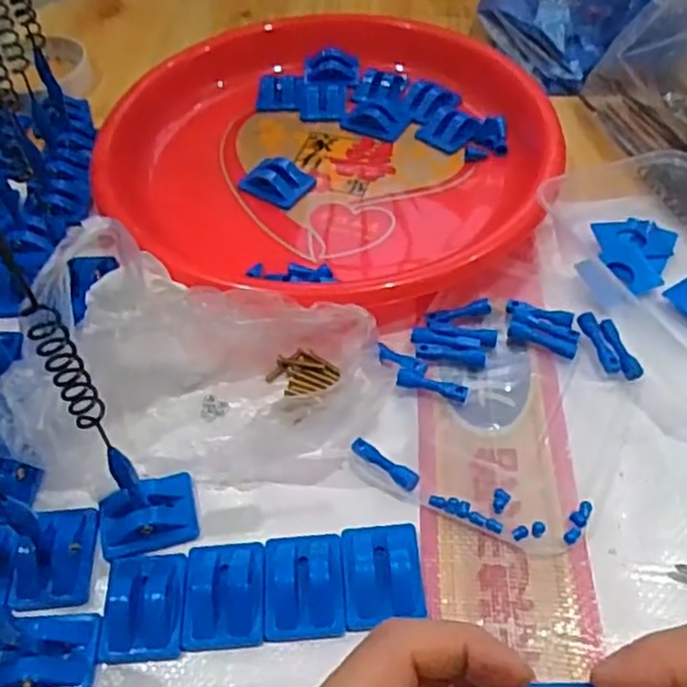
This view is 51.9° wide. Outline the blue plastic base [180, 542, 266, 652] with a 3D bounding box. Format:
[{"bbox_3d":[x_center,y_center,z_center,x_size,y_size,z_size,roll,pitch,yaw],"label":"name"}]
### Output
[{"bbox_3d":[-0.051,0.106,0.302,0.034,0.013,0.044,-2,51,2],"label":"blue plastic base"}]

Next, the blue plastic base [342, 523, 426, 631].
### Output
[{"bbox_3d":[0.017,0.100,0.306,0.034,0.010,0.043,-5,51,0],"label":"blue plastic base"}]

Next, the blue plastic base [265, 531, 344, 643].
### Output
[{"bbox_3d":[-0.017,0.103,0.304,0.033,0.011,0.043,-4,51,0],"label":"blue plastic base"}]

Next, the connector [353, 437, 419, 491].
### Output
[{"bbox_3d":[0.020,0.058,0.339,0.038,0.012,0.009,33,60,26],"label":"connector"}]

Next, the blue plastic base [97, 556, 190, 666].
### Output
[{"bbox_3d":[-0.084,0.111,0.300,0.035,0.012,0.041,-5,51,-1],"label":"blue plastic base"}]

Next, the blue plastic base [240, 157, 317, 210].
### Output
[{"bbox_3d":[-0.044,-0.111,0.471,0.041,0.019,0.031,29,59,24],"label":"blue plastic base"}]

